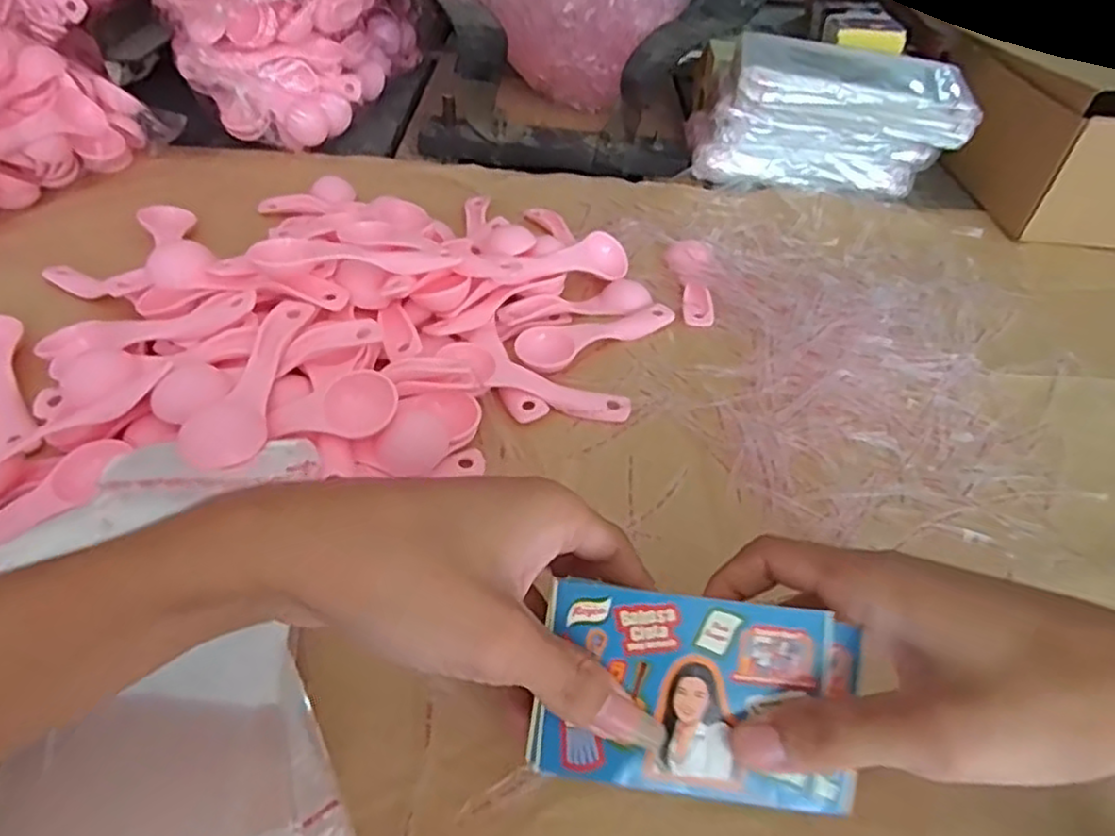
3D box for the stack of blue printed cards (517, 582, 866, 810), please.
[{"bbox_3d":[0.046,0.090,0.228,0.102,0.005,0.061,7,83,2],"label":"stack of blue printed cards"}]

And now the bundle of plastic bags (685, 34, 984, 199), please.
[{"bbox_3d":[0.228,-0.252,0.595,0.213,0.102,0.062,13,44,8],"label":"bundle of plastic bags"}]

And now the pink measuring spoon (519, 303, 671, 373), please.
[{"bbox_3d":[0.026,-0.054,0.430,0.108,0.012,0.029,-21,49,-25],"label":"pink measuring spoon"}]

